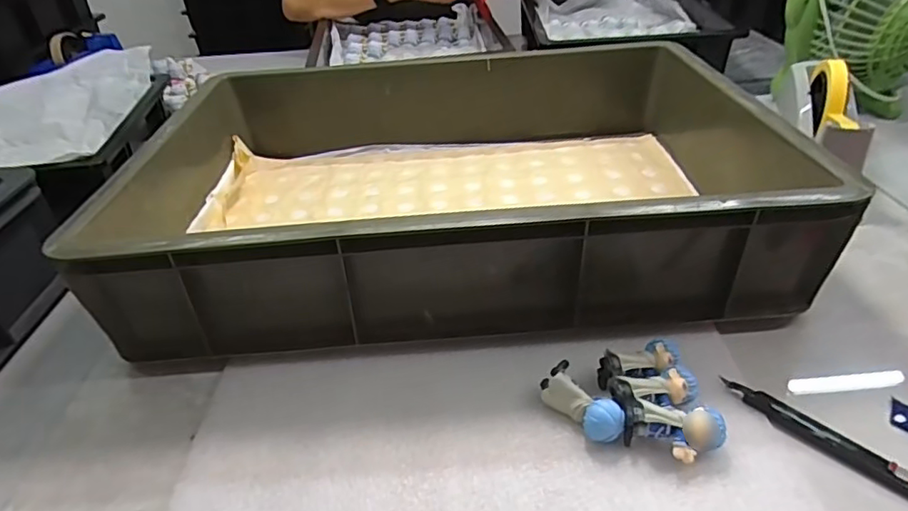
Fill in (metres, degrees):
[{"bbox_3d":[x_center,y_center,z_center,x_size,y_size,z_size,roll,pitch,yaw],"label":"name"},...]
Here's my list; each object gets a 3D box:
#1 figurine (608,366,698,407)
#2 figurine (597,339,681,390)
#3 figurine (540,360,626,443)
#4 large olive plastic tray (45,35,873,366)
[{"bbox_3d":[0.139,0.098,0.396,0.060,0.031,0.026,-11,35,-9],"label":"figurine"},{"bbox_3d":[0.137,0.081,0.418,0.058,0.024,0.025,-9,35,-5],"label":"figurine"},{"bbox_3d":[0.090,0.105,0.394,0.028,0.024,0.064,-26,39,-26],"label":"figurine"},{"bbox_3d":[-0.001,-0.096,0.604,0.582,0.128,0.430,-5,35,1],"label":"large olive plastic tray"}]

